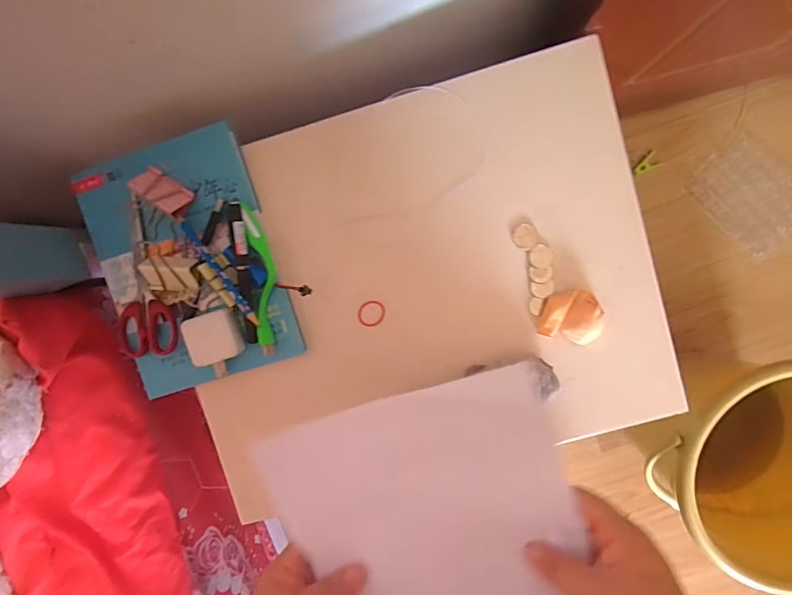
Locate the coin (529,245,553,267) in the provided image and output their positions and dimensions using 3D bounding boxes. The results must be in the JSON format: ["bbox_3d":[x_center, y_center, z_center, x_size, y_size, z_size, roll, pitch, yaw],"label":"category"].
[{"bbox_3d":[0.145,-0.041,0.443,0.022,0.007,0.022,2,99,14],"label":"coin"}]

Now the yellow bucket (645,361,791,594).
[{"bbox_3d":[0.634,0.271,0.795,0.401,0.308,0.328,42,95,-2],"label":"yellow bucket"}]

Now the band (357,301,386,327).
[{"bbox_3d":[-0.025,0.017,0.467,0.029,0.006,0.027,0,100,0],"label":"band"}]

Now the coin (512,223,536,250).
[{"bbox_3d":[0.129,-0.061,0.446,0.022,0.004,0.026,-24,94,4],"label":"coin"}]

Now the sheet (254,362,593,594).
[{"bbox_3d":[0.029,0.177,0.314,0.202,0.036,0.215,-21,93,7],"label":"sheet"}]

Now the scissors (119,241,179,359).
[{"bbox_3d":[-0.261,0.009,0.448,0.060,0.016,0.108,-20,94,4],"label":"scissors"}]

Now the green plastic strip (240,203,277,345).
[{"bbox_3d":[-0.131,-0.021,0.435,0.023,0.021,0.137,-5,95,6],"label":"green plastic strip"}]

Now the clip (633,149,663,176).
[{"bbox_3d":[0.501,-0.267,0.888,0.053,0.008,0.036,-33,93,5],"label":"clip"}]

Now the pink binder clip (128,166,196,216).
[{"bbox_3d":[-0.224,-0.102,0.427,0.049,0.027,0.026,34,95,-1],"label":"pink binder clip"}]

